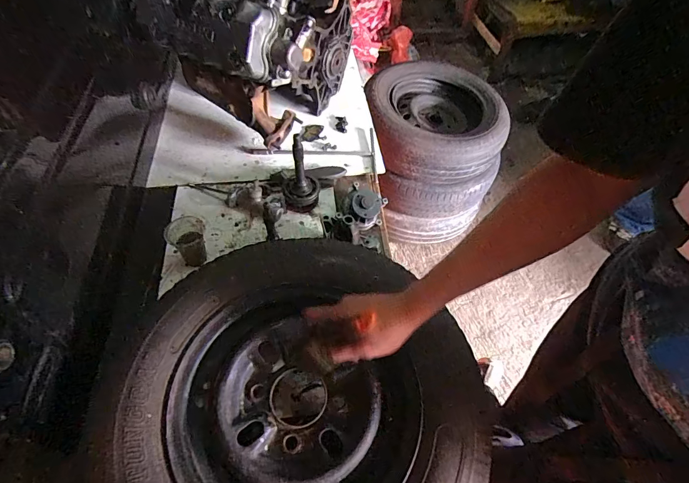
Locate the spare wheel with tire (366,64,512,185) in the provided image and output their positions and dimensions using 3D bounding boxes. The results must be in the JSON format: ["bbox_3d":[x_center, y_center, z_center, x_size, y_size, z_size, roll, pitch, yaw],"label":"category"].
[{"bbox_3d":[0.329,-0.449,1.378,0.476,0.191,0.480,0,55,0],"label":"spare wheel with tire"}]

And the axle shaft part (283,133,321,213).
[{"bbox_3d":[-0.091,-0.141,0.789,0.075,0.171,0.073,0,55,-3],"label":"axle shaft part"}]

